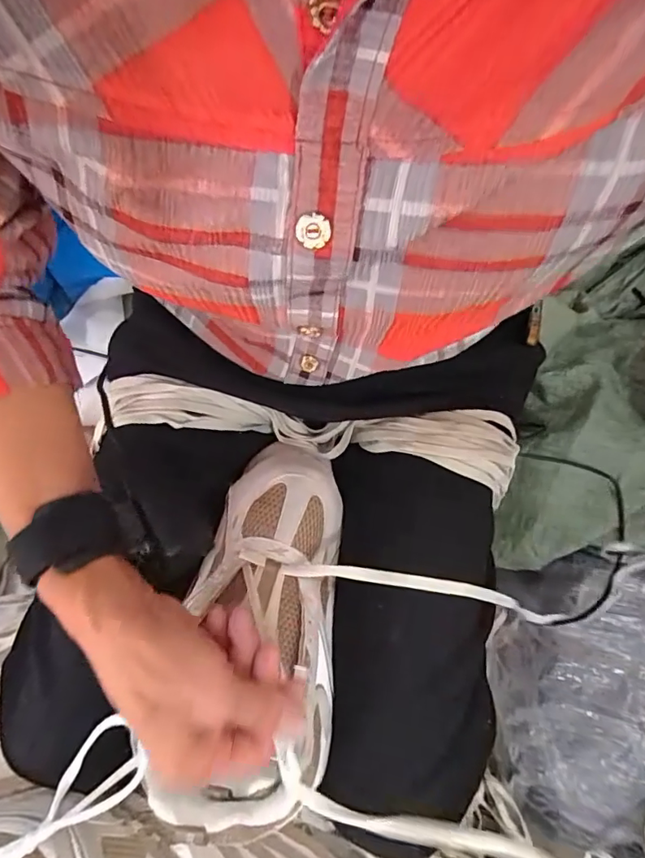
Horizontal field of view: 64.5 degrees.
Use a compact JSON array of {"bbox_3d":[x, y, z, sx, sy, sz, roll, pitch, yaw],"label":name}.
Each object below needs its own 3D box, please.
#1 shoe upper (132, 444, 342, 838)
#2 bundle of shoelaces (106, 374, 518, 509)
[{"bbox_3d":[-0.044,0.122,0.351,0.108,0.054,0.241,3,57,1],"label":"shoe upper"},{"bbox_3d":[-0.005,-0.005,0.412,0.322,0.057,0.062,10,74,4],"label":"bundle of shoelaces"}]

